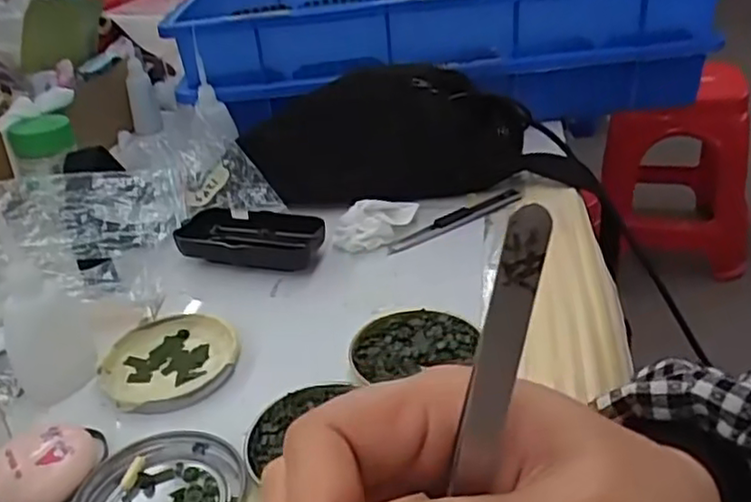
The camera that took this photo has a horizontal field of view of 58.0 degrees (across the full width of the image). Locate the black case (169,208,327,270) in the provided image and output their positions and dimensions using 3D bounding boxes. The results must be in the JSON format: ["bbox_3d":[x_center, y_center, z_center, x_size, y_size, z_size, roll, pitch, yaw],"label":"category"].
[{"bbox_3d":[-0.095,-0.008,0.509,0.112,0.022,0.052,7,33,18],"label":"black case"}]

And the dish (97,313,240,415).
[{"bbox_3d":[-0.125,0.067,0.411,0.078,0.013,0.078,-3,31,2],"label":"dish"}]

